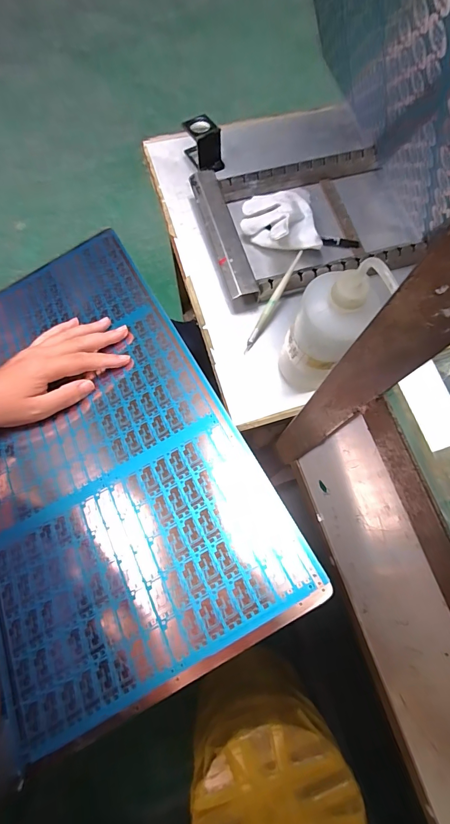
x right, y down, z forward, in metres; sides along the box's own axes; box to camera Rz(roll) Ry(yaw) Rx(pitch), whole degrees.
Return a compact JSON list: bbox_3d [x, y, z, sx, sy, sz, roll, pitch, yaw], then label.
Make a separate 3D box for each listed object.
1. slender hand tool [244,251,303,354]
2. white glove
[{"bbox_3d":[0.062,-0.140,0.476,0.010,0.014,0.145,29,89,7],"label":"slender hand tool"},{"bbox_3d":[0.073,-0.266,0.511,0.097,0.029,0.112,-3,74,-2],"label":"white glove"}]

